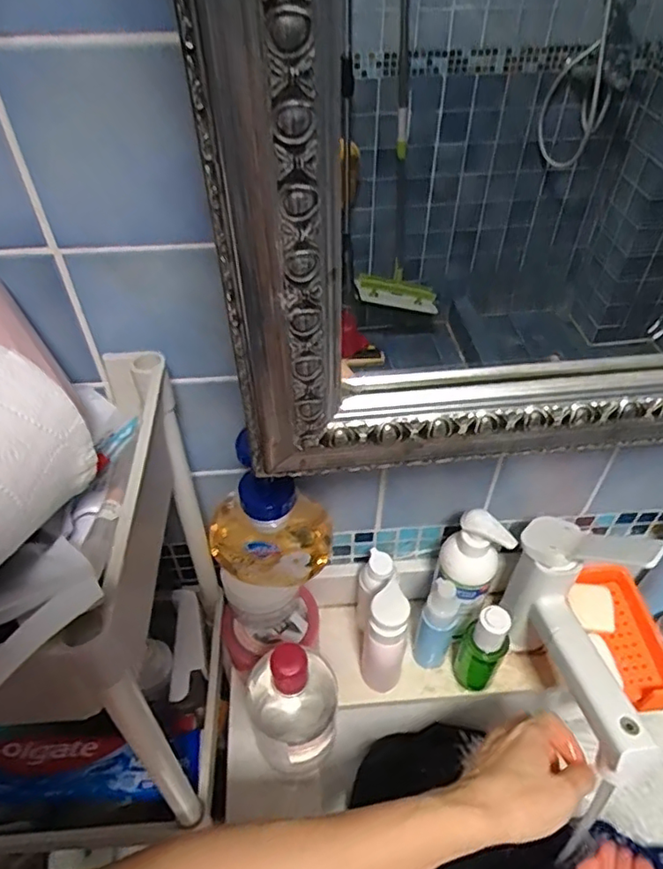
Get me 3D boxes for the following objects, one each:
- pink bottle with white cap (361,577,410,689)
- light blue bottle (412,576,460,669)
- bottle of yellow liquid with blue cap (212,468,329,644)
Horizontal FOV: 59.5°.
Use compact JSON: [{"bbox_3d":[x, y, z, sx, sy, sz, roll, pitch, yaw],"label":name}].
[{"bbox_3d":[0.047,0.186,0.517,0.037,0.130,0.043,13,47,12],"label":"pink bottle with white cap"},{"bbox_3d":[0.098,0.177,0.536,0.030,0.133,0.028,0,46,0],"label":"light blue bottle"},{"bbox_3d":[-0.049,0.101,0.489,0.093,0.184,0.066,0,46,0],"label":"bottle of yellow liquid with blue cap"}]

